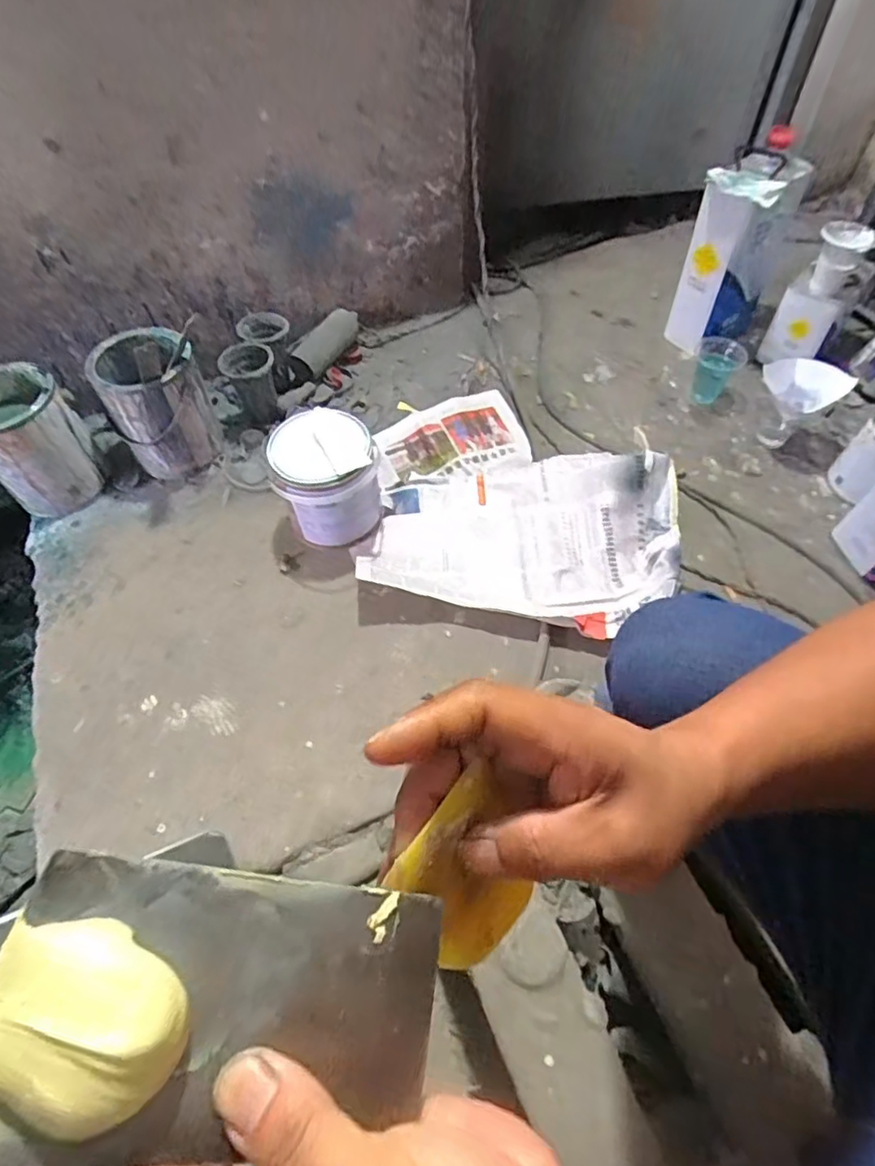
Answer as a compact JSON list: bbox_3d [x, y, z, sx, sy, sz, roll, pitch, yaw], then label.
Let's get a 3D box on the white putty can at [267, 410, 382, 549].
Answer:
[{"bbox_3d":[-0.167,-0.156,0.957,0.149,0.169,0.141,-2,57,3],"label":"white putty can"}]

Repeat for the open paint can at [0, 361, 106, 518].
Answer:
[{"bbox_3d":[-0.682,-0.239,1.031,0.162,0.185,0.178,-36,61,-18],"label":"open paint can"}]

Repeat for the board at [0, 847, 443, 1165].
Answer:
[{"bbox_3d":[-0.061,0.125,0.179,0.132,0.015,0.071,18,61,-21],"label":"board"}]

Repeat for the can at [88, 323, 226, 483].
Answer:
[{"bbox_3d":[-0.476,-0.314,1.044,0.157,0.225,0.161,-2,57,3],"label":"can"}]

